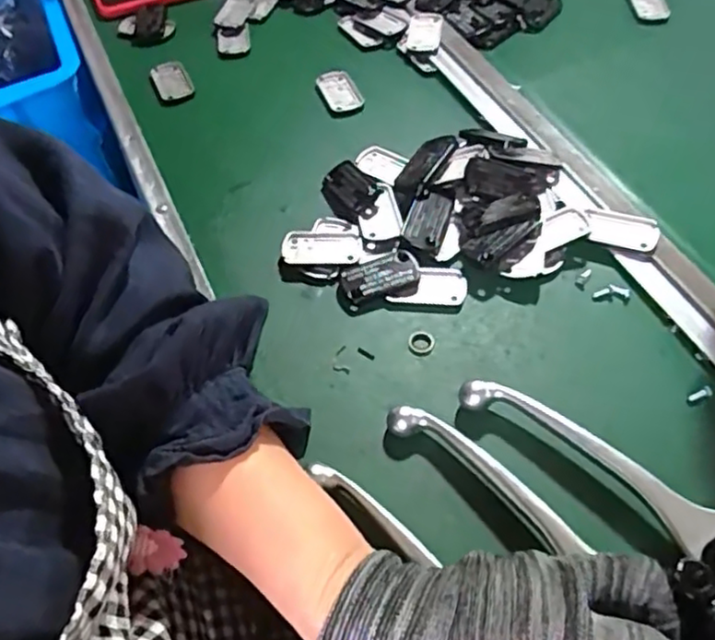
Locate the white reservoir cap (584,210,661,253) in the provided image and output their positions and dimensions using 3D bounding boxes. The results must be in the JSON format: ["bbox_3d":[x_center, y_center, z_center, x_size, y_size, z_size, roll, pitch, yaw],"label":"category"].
[{"bbox_3d":[0.175,-0.058,0.447,0.045,0.009,0.025,11,55,11],"label":"white reservoir cap"}]

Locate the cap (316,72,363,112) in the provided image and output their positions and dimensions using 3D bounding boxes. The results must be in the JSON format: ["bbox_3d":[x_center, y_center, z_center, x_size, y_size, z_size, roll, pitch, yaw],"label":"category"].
[{"bbox_3d":[-0.014,-0.191,0.561,0.027,0.009,0.048,-23,56,-13],"label":"cap"}]

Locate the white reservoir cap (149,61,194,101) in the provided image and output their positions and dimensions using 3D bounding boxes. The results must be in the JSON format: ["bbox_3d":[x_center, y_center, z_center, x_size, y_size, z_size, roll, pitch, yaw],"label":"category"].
[{"bbox_3d":[-0.159,-0.205,0.576,0.029,0.007,0.049,-22,55,-13],"label":"white reservoir cap"}]

